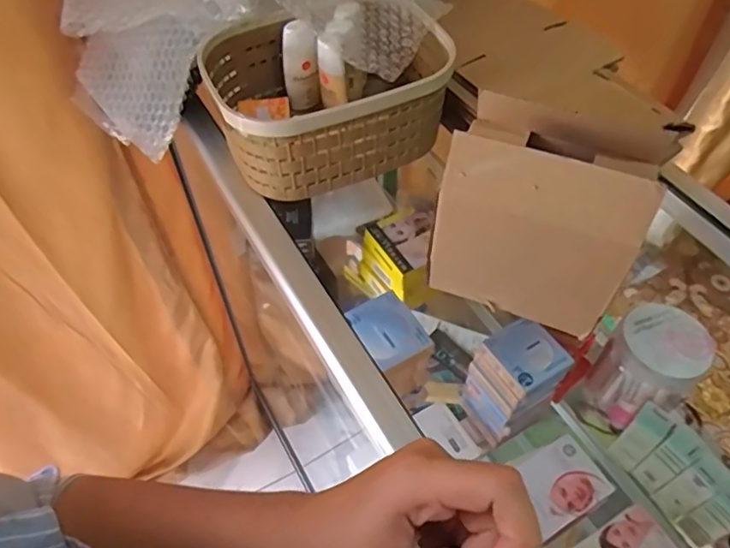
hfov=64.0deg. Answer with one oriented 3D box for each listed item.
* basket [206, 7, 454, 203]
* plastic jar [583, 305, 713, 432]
[{"bbox_3d":[-0.035,-0.173,0.562,0.212,0.096,0.159,-21,56,-15],"label":"basket"},{"bbox_3d":[0.295,0.102,0.617,0.079,0.129,0.085,0,53,0],"label":"plastic jar"}]

